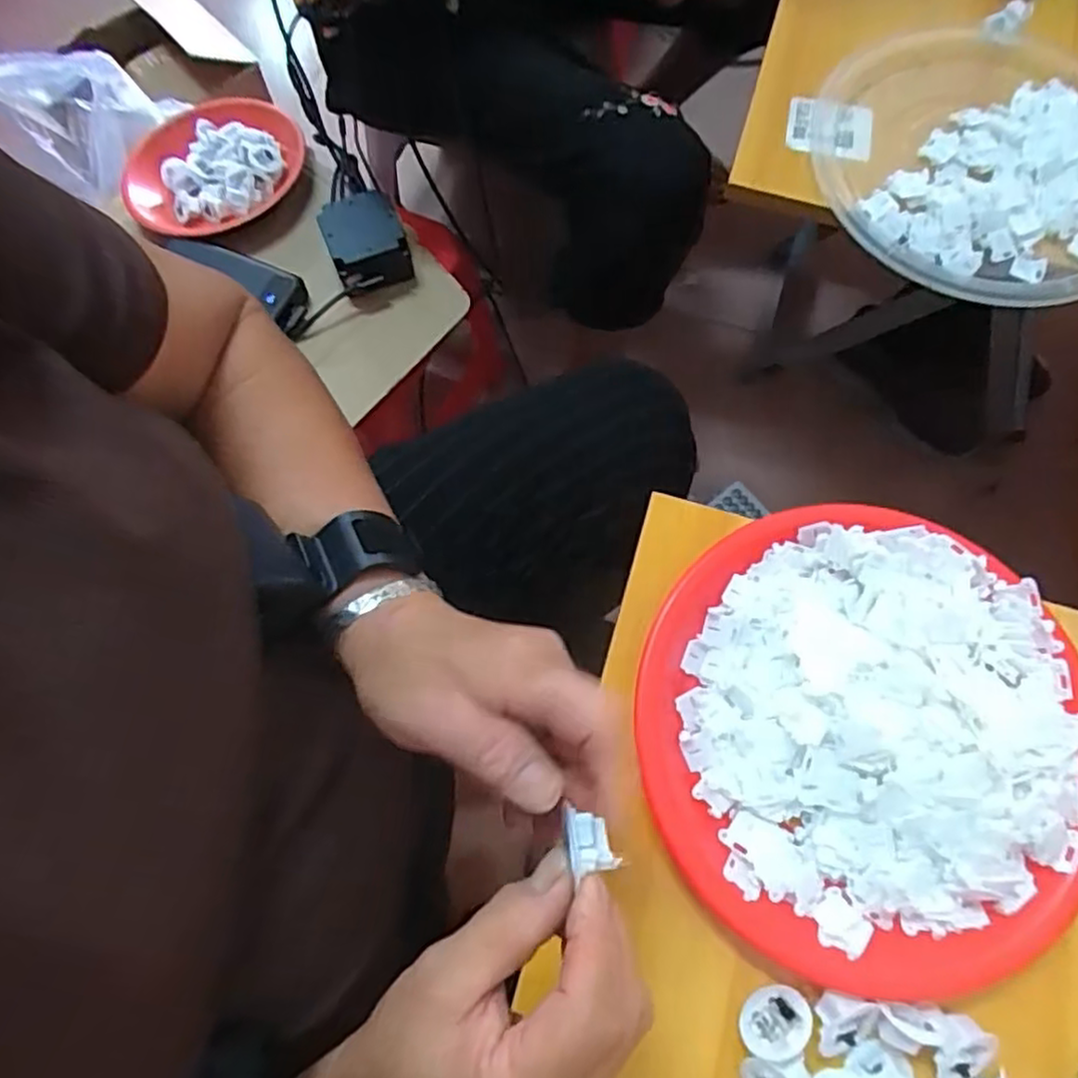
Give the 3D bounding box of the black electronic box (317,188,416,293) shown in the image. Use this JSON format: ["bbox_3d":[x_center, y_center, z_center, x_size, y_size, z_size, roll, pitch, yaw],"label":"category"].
[{"bbox_3d":[-0.171,-0.292,0.698,0.075,0.058,0.089,-21,73,-6],"label":"black electronic box"}]

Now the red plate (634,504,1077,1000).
[{"bbox_3d":[0.164,0.095,0.353,0.219,0.035,0.218,0,72,0],"label":"red plate"}]

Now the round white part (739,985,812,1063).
[{"bbox_3d":[0.107,0.219,0.319,0.032,0.010,0.029,-40,33,4],"label":"round white part"}]

